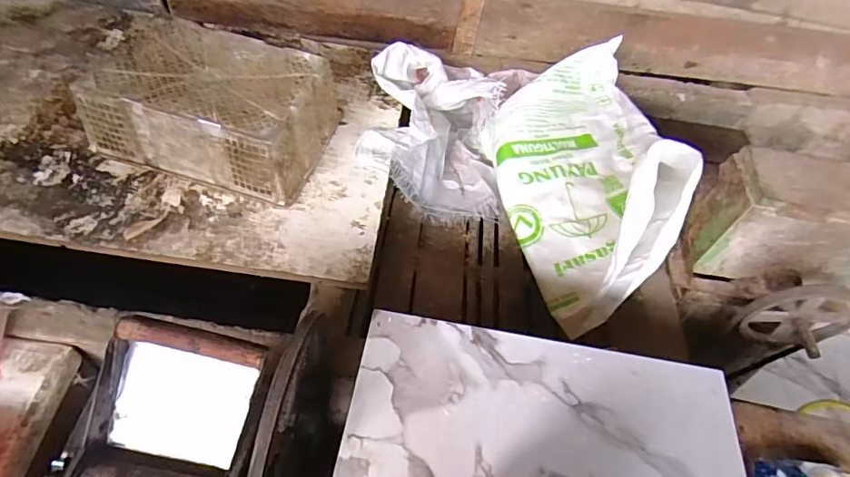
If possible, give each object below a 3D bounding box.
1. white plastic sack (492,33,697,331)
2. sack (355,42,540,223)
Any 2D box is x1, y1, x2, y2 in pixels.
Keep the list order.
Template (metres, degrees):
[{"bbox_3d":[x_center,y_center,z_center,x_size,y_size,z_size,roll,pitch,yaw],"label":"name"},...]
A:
[{"bbox_3d":[0.362,-0.189,1.164,0.388,0.253,0.743,11,53,-1],"label":"white plastic sack"},{"bbox_3d":[0.050,-0.300,1.344,0.387,0.263,0.459,10,53,-1],"label":"sack"}]

